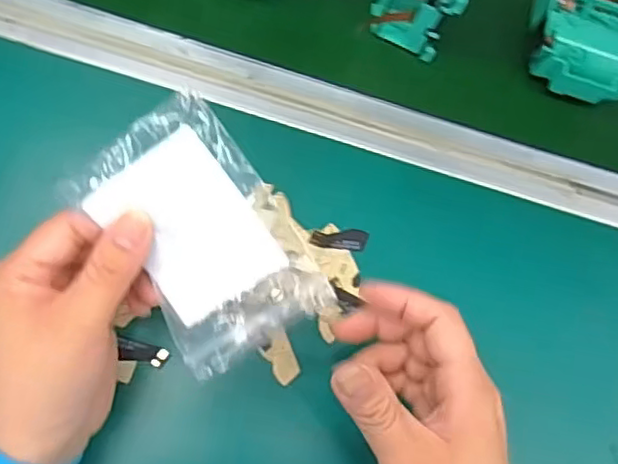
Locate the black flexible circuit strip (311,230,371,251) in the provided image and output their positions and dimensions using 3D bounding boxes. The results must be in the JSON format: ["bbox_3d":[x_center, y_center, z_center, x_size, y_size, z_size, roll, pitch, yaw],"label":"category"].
[{"bbox_3d":[0.019,0.004,0.391,0.035,0.004,0.014,6,72,-8],"label":"black flexible circuit strip"}]

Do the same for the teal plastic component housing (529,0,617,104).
[{"bbox_3d":[0.189,-0.126,0.428,0.083,0.030,0.065,15,69,3],"label":"teal plastic component housing"}]

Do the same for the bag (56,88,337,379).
[{"bbox_3d":[-0.049,0.005,0.291,0.074,0.018,0.118,-33,107,0],"label":"bag"}]

